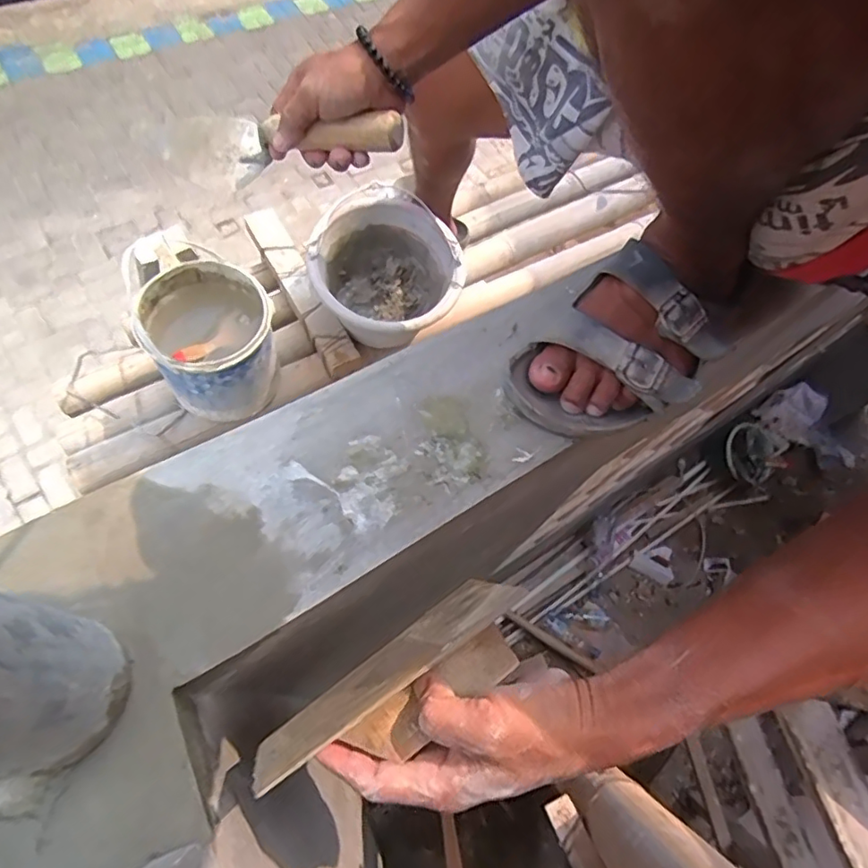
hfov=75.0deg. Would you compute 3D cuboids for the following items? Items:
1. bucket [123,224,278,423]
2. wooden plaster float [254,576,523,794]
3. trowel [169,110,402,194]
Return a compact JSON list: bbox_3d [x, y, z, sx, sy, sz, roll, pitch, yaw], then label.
[{"bbox_3d":[-0.335,-0.132,0.879,0.172,0.194,0.173,3,64,-7],"label":"bucket"},{"bbox_3d":[-0.016,0.153,0.323,0.160,0.083,0.055,-31,90,-20],"label":"wooden plaster float"},{"bbox_3d":[-0.139,-0.265,0.518,0.245,0.047,0.075,8,60,23],"label":"trowel"}]

